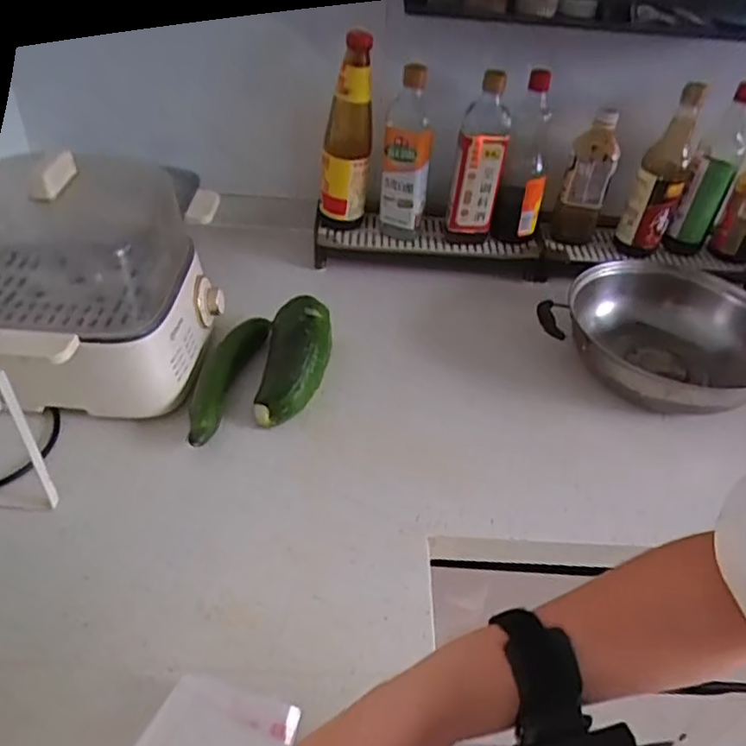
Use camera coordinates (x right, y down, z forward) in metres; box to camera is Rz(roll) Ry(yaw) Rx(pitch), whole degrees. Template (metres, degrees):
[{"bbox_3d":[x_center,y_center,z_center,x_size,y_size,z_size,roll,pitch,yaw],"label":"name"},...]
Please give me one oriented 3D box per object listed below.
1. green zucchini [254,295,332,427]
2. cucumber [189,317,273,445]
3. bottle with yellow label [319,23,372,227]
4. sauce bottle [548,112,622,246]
[{"bbox_3d":[-0.090,-0.018,0.753,0.073,0.066,0.168,4,42,-2],"label":"green zucchini"},{"bbox_3d":[-0.176,0.004,0.740,0.053,0.045,0.210,11,42,6],"label":"cucumber"},{"bbox_3d":[-0.036,-0.318,0.871,0.065,0.254,0.069,1,42,-4],"label":"bottle with yellow label"},{"bbox_3d":[0.301,-0.268,0.896,0.060,0.202,0.074,18,43,14],"label":"sauce bottle"}]

